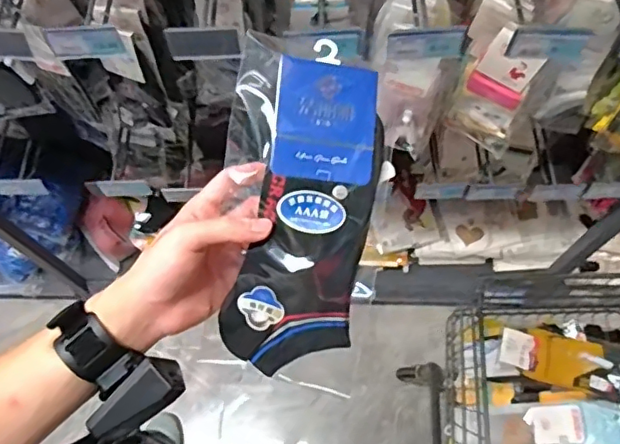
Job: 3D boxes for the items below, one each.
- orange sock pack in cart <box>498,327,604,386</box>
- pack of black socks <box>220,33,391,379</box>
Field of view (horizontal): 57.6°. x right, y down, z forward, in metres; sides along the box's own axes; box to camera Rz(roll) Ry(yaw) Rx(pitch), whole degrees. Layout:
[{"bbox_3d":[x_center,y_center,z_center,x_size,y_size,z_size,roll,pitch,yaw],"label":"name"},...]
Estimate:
[{"bbox_3d":[0.417,0.233,0.985,0.166,0.022,0.088,15,67,9],"label":"orange sock pack in cart"},{"bbox_3d":[-0.003,-0.010,0.420,0.112,0.031,0.239,4,91,4],"label":"pack of black socks"}]

